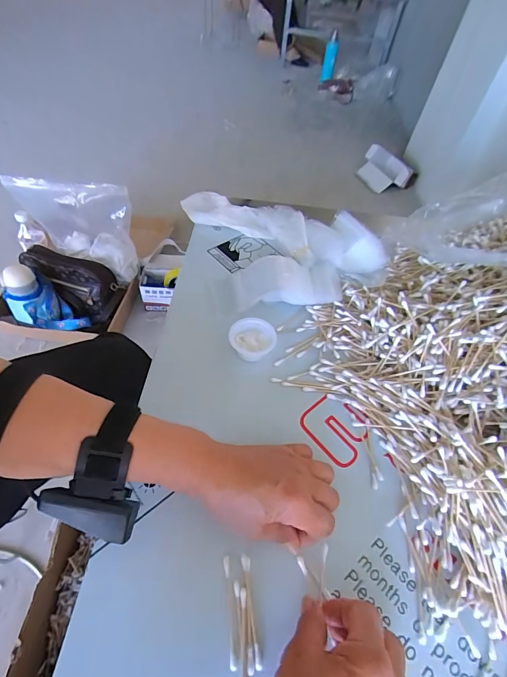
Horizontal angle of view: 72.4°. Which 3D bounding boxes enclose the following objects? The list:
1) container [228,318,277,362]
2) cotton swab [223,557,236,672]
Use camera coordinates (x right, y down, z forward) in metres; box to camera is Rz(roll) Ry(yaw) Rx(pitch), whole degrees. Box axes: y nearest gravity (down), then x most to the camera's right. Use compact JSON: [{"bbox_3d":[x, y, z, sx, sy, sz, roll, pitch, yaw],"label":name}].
[{"bbox_3d":[-0.001,0.001,0.417,0.054,0.025,0.050,3,53,-4],"label":"container"},{"bbox_3d":[-0.019,0.214,0.274,0.005,0.004,0.070,-2,53,-8],"label":"cotton swab"}]

